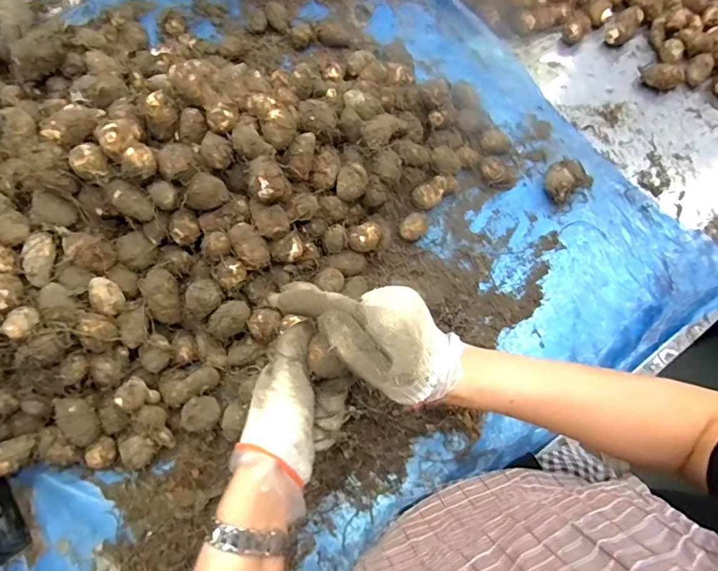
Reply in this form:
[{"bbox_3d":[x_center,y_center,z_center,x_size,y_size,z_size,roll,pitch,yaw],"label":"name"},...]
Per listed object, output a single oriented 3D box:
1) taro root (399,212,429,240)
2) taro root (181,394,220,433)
[{"bbox_3d":[0.077,-0.081,0.647,0.032,0.024,0.043,34,72,13],"label":"taro root"},{"bbox_3d":[-0.187,0.155,0.552,0.041,0.031,0.038,-17,69,-7],"label":"taro root"}]

